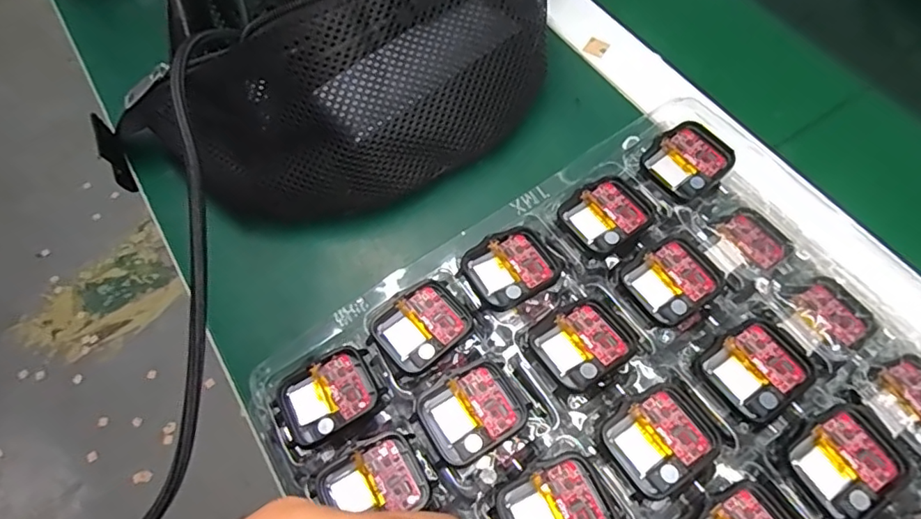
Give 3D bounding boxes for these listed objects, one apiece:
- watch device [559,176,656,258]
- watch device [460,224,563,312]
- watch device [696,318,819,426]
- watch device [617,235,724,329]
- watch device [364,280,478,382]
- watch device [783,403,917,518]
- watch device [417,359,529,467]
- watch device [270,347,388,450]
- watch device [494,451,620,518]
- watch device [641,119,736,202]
[{"bbox_3d":[0.078,-0.023,0.289,0.042,0.006,0.037,-32,66,-12],"label":"watch device"},{"bbox_3d":[0.026,0.004,0.274,0.045,0.007,0.038,-30,66,-11],"label":"watch device"},{"bbox_3d":[0.133,0.049,0.246,0.042,0.005,0.037,-29,65,-11],"label":"watch device"},{"bbox_3d":[0.103,0.010,0.268,0.041,0.005,0.037,-33,66,-12],"label":"watch device"},{"bbox_3d":[-0.018,0.033,0.265,0.045,0.004,0.036,-38,67,-14],"label":"watch device"},{"bbox_3d":[0.159,0.083,0.225,0.040,0.007,0.037,-32,66,-12],"label":"watch device"},{"bbox_3d":[0.006,0.068,0.245,0.043,0.006,0.036,-31,66,-12],"label":"watch device"},{"bbox_3d":[-0.062,0.065,0.257,0.047,0.009,0.036,-30,65,-11],"label":"watch device"},{"bbox_3d":[0.039,0.103,0.221,0.041,0.008,0.036,-26,65,-9],"label":"watch device"},{"bbox_3d":[0.123,-0.053,0.297,0.046,0.008,0.038,-35,66,-13],"label":"watch device"}]

